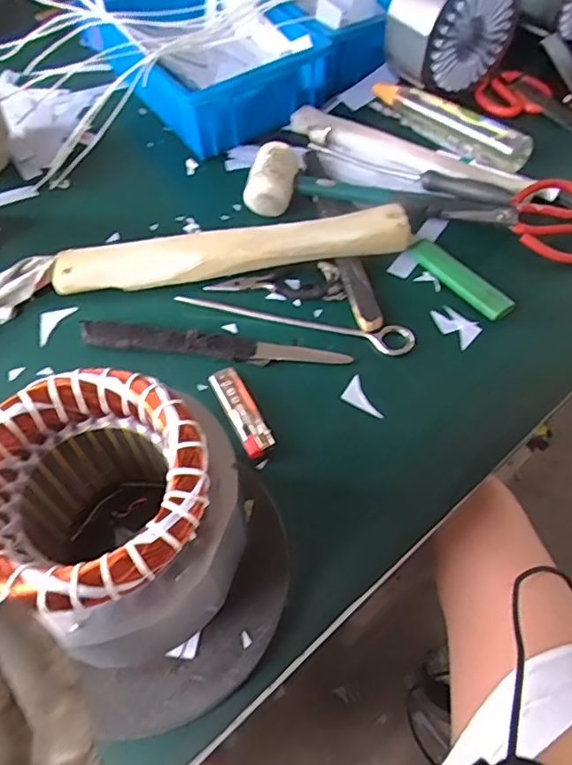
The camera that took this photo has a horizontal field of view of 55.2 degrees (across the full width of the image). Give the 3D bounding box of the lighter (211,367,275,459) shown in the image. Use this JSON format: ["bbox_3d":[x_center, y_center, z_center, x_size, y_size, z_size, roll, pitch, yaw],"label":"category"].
[{"bbox_3d":[-0.038,0.022,0.459,0.026,0.007,0.089,-24,59,-15],"label":"lighter"}]

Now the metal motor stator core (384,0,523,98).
[{"bbox_3d":[0.202,-0.442,0.670,0.144,0.150,0.087,-31,61,-19],"label":"metal motor stator core"}]

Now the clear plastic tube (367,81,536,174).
[{"bbox_3d":[0.192,-0.319,0.659,0.029,0.030,0.223,-40,64,-23],"label":"clear plastic tube"}]

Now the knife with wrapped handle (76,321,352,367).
[{"bbox_3d":[-0.065,-0.034,0.495,0.241,0.012,0.024,6,56,4],"label":"knife with wrapped handle"}]

